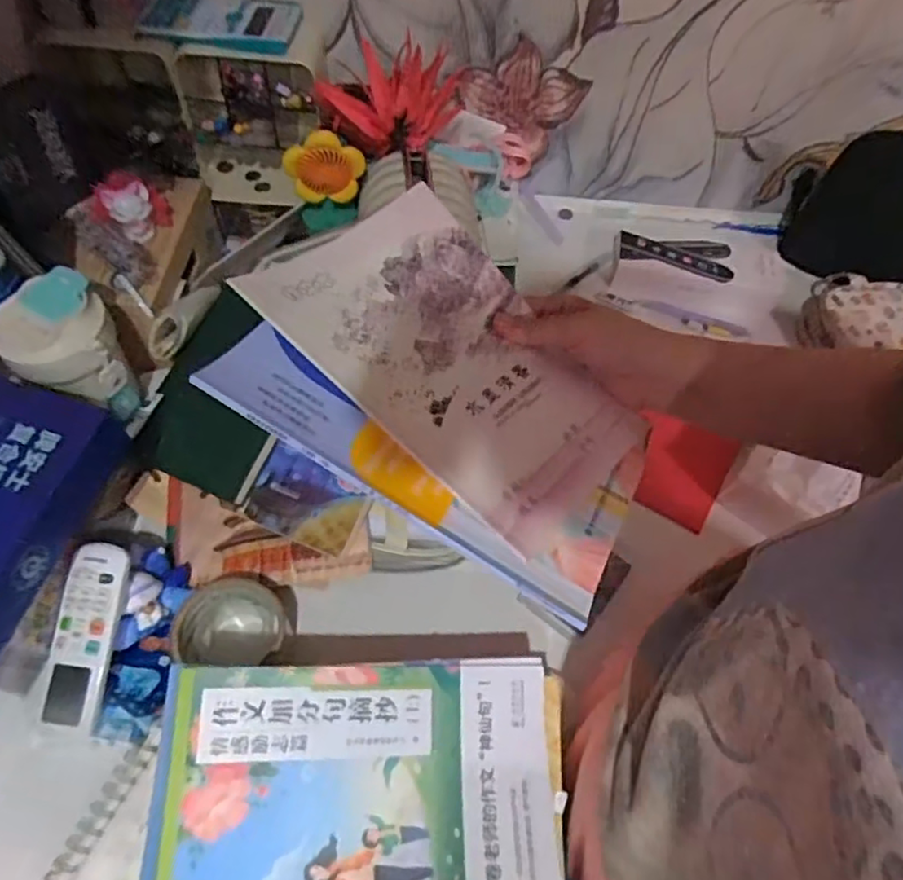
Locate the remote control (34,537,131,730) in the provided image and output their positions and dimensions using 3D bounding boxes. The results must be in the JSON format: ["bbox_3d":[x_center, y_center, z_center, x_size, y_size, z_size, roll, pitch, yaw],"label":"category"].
[{"bbox_3d":[-0.283,0.149,0.492,0.047,0.014,0.136,7,78,-1],"label":"remote control"}]

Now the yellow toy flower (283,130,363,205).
[{"bbox_3d":[-0.131,-0.281,0.665,0.078,0.075,0.017,1,59,-4],"label":"yellow toy flower"}]

